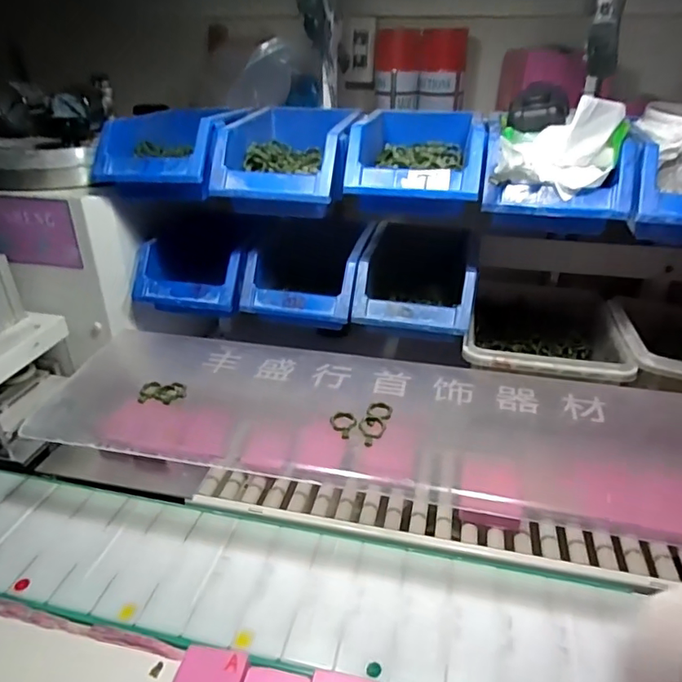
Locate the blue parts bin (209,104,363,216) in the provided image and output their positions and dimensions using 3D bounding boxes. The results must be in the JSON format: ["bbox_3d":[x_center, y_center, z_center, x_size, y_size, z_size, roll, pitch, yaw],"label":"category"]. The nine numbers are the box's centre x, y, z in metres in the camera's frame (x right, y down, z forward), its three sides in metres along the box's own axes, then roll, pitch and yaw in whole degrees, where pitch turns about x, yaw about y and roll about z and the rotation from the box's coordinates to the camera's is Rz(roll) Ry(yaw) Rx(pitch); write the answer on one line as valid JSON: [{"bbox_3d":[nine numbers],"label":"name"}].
[{"bbox_3d":[-0.052,-0.202,0.578,0.123,0.084,0.194,4,29,8],"label":"blue parts bin"}]

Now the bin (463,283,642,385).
[{"bbox_3d":[0.218,-0.005,0.588,0.156,0.050,0.195,6,30,11],"label":"bin"}]

